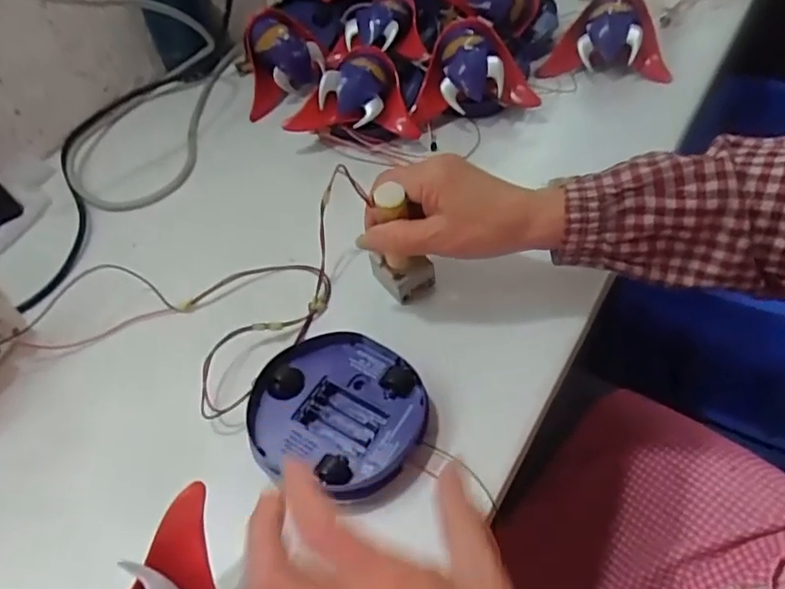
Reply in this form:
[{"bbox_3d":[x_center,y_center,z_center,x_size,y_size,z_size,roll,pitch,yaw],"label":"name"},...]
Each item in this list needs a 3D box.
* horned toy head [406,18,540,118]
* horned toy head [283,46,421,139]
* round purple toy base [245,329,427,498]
[{"bbox_3d":[0.076,-0.215,0.609,0.128,0.078,0.085,-12,48,0],"label":"horned toy head"},{"bbox_3d":[-0.032,-0.194,0.604,0.122,0.073,0.077,5,50,15],"label":"horned toy head"},{"bbox_3d":[-0.035,0.076,0.390,0.108,0.033,0.099,-5,48,6],"label":"round purple toy base"}]

